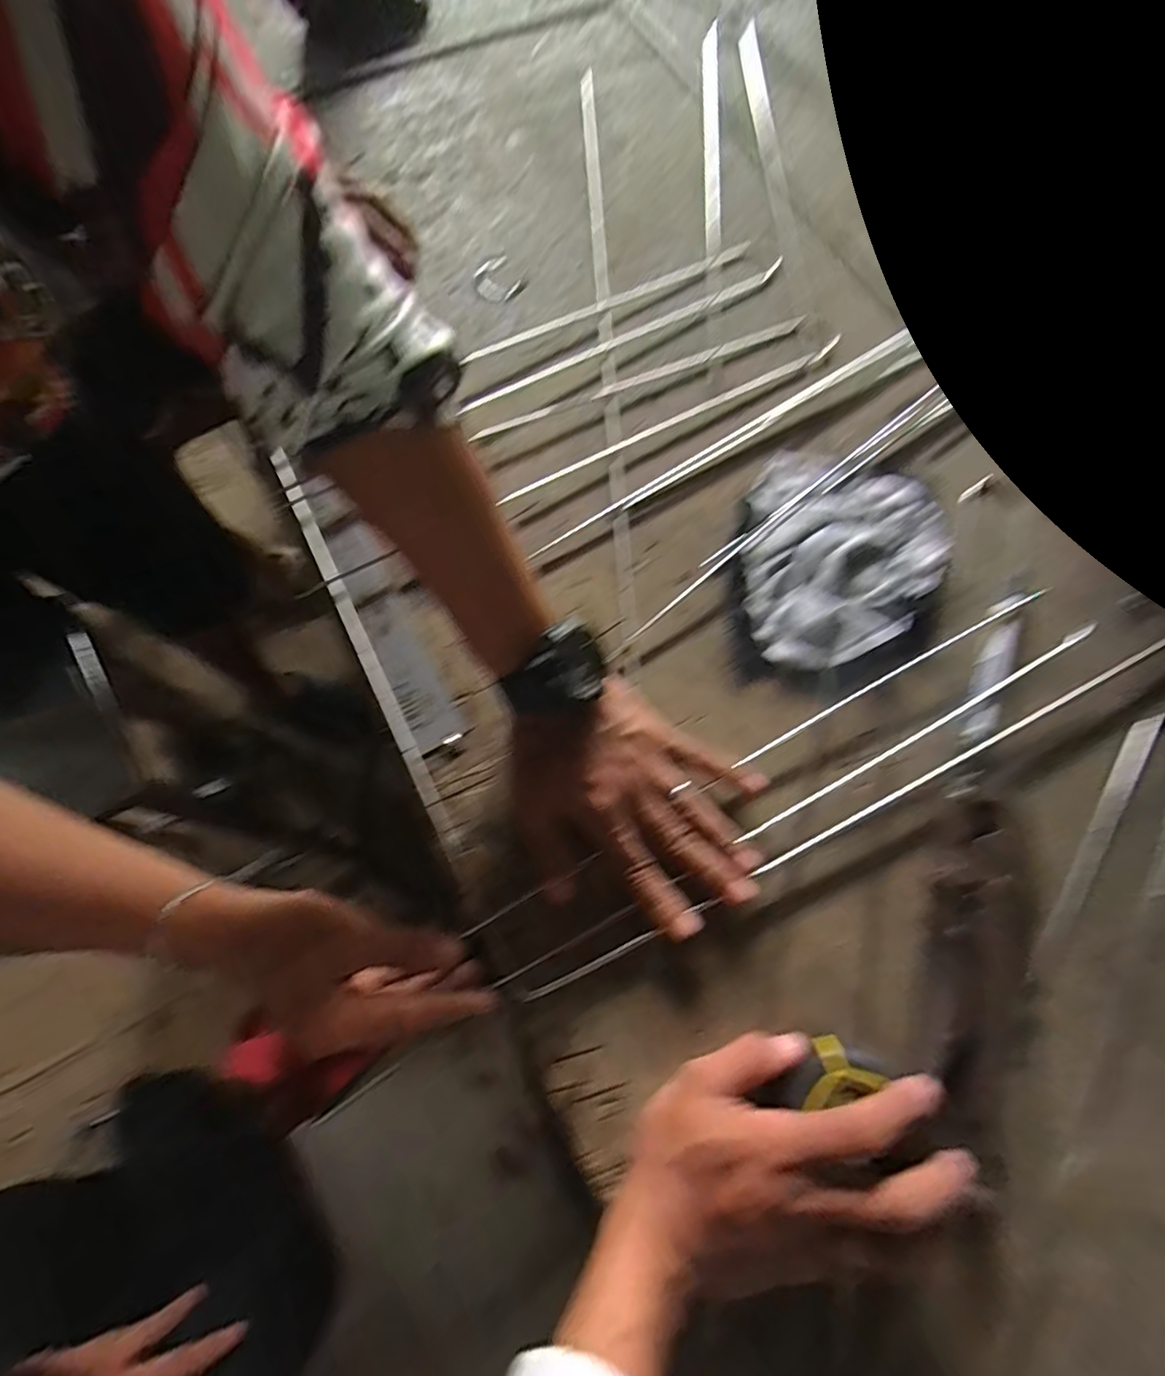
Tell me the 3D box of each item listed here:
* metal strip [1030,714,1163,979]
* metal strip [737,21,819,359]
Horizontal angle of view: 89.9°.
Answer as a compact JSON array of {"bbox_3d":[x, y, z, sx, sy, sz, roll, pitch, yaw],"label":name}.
[{"bbox_3d":[0.339,0.098,0.381,0.014,0.007,0.198,35,75,11],"label":"metal strip"},{"bbox_3d":[0.188,-0.515,0.577,0.024,0.004,0.473,-1,72,0],"label":"metal strip"}]

